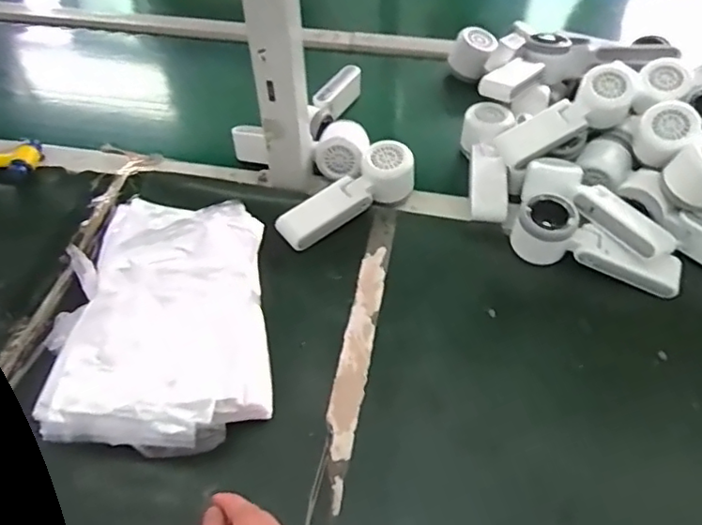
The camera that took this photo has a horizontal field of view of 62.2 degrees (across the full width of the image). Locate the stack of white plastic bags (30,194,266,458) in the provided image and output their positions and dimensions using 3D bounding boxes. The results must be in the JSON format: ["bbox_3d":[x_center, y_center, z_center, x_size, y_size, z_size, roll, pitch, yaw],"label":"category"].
[{"bbox_3d":[-0.175,0.052,0.531,0.193,0.061,0.242,-6,51,-4],"label":"stack of white plastic bags"}]

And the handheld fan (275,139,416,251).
[{"bbox_3d":[-0.006,-0.075,0.627,0.163,0.043,0.056,-29,56,-21],"label":"handheld fan"}]

